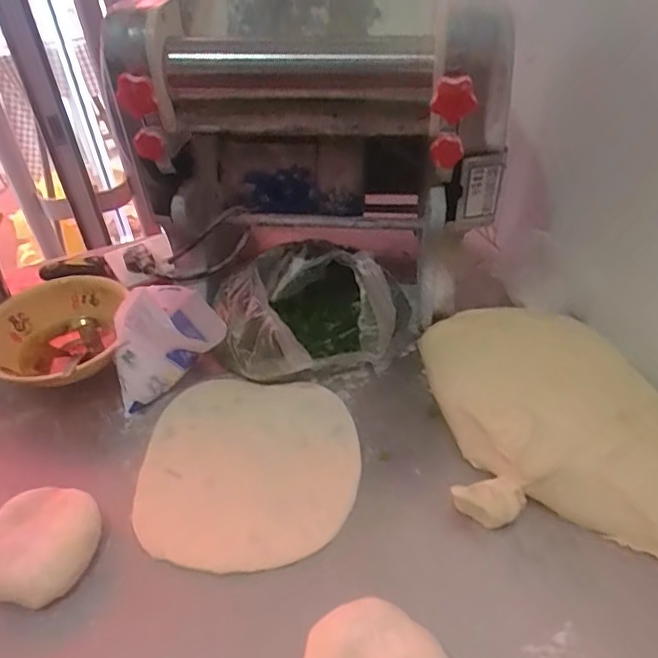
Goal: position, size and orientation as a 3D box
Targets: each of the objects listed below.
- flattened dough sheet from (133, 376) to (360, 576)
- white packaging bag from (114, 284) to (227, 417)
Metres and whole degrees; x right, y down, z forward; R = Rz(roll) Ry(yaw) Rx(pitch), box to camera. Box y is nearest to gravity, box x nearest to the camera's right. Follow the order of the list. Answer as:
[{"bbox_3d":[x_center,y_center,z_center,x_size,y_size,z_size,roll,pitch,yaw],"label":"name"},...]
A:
[{"bbox_3d":[-0.082,0.140,0.580,0.212,0.012,0.200,5,54,11],"label":"flattened dough sheet"},{"bbox_3d":[-0.182,0.012,0.634,0.126,0.117,0.070,-22,46,-19],"label":"white packaging bag"}]

